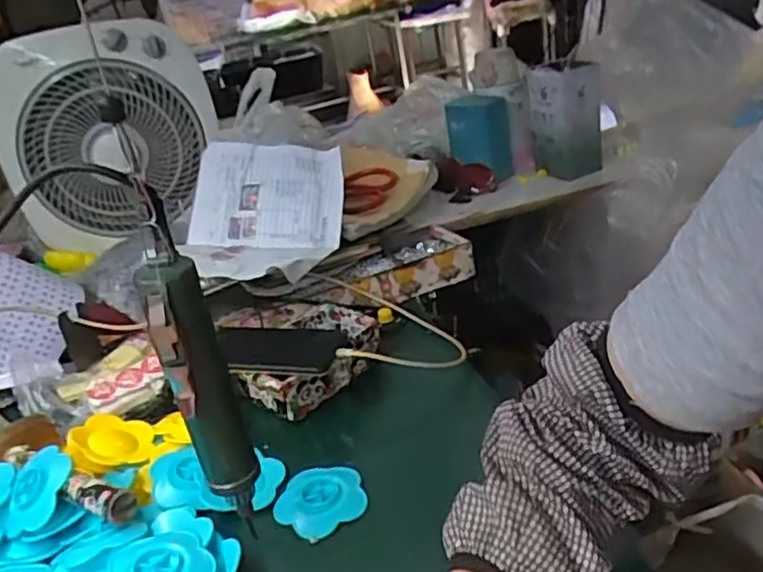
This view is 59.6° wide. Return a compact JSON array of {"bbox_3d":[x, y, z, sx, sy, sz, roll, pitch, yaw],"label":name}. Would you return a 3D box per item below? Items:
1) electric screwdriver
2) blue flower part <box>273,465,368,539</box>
[{"bbox_3d":[-0.122,0.076,0.461,0.044,0.218,0.034,-17,27,-12],"label":"electric screwdriver"},{"bbox_3d":[-0.051,0.185,0.587,0.073,0.007,0.080,-9,26,4],"label":"blue flower part"}]

